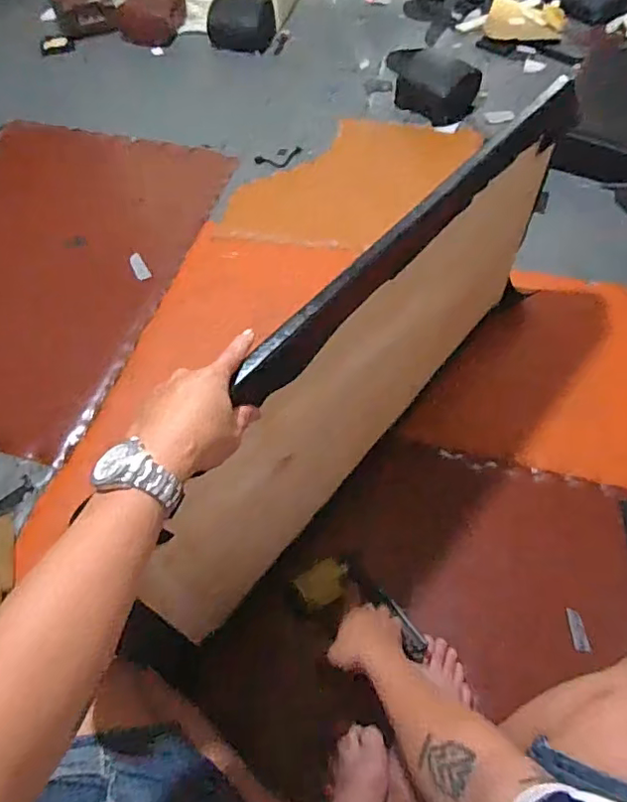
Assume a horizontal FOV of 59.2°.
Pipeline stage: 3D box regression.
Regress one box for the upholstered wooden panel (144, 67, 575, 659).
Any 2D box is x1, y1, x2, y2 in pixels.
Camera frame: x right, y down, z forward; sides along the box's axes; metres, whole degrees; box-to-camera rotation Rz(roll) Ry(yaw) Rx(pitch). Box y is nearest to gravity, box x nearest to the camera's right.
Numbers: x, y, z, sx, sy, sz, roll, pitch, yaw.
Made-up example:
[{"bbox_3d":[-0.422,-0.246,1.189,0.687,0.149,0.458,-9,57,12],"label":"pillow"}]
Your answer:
[{"bbox_3d":[0.099,-0.061,0.767,0.040,0.441,0.840,36,65,21],"label":"upholstered wooden panel"}]

